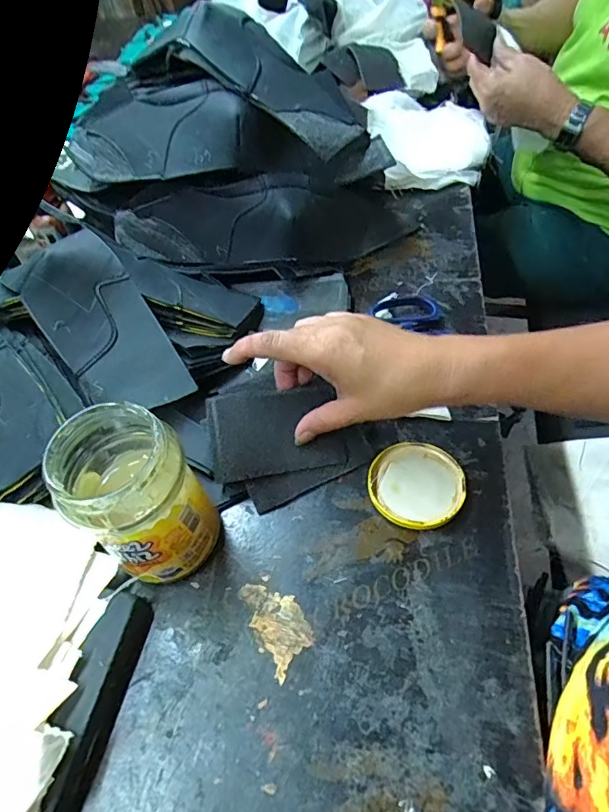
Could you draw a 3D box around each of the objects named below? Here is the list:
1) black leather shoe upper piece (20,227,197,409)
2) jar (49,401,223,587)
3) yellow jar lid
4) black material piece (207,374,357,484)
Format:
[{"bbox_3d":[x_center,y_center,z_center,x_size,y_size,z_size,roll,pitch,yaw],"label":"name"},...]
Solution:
[{"bbox_3d":[-0.166,-0.064,0.409,0.081,0.016,0.157,-34,93,-9],"label":"black leather shoe upper piece"},{"bbox_3d":[-0.106,0.059,0.322,0.072,0.140,0.071,-3,52,4],"label":"jar"},{"bbox_3d":[0.087,0.060,0.382,0.071,0.010,0.071,-3,52,4],"label":"yellow jar lid"},{"bbox_3d":[-0.019,0.018,0.395,0.112,0.008,0.072,-7,83,-7],"label":"black material piece"}]

